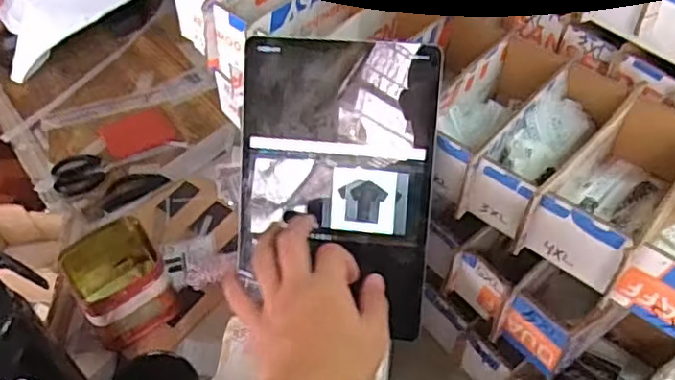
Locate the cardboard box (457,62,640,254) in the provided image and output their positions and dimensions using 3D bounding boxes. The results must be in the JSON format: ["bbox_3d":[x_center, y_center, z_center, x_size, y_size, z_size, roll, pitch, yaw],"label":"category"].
[{"bbox_3d":[0.186,-0.041,0.586,0.070,0.068,0.196,32,55,28],"label":"cardboard box"}]

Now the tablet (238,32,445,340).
[{"bbox_3d":[-0.001,-0.008,0.561,0.163,0.232,0.008,5,8,6],"label":"tablet"}]

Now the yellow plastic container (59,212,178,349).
[{"bbox_3d":[-0.224,0.096,0.687,0.088,0.082,0.096,-31,53,-24],"label":"yellow plastic container"}]

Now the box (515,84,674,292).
[{"bbox_3d":[0.234,-0.006,0.551,0.083,0.070,0.189,30,55,27],"label":"box"}]

